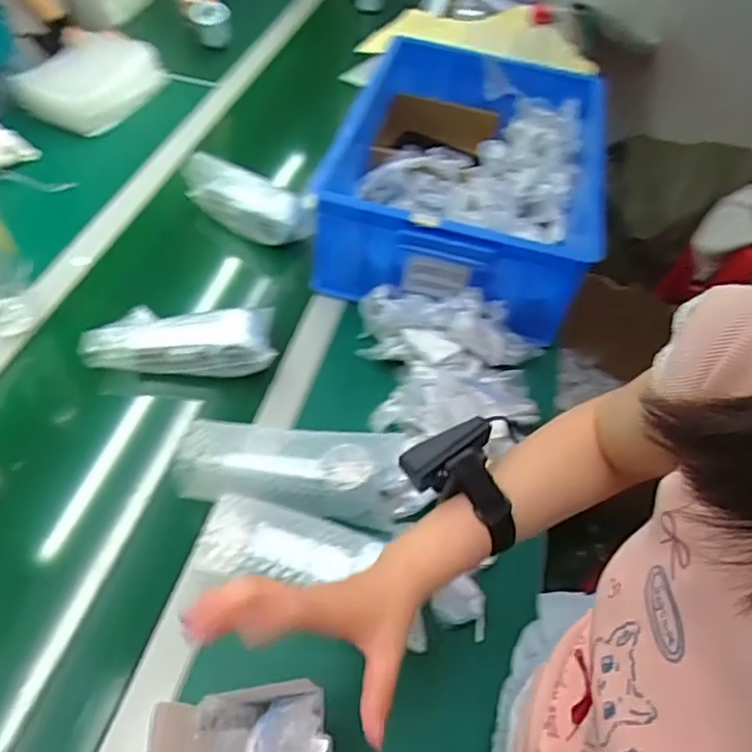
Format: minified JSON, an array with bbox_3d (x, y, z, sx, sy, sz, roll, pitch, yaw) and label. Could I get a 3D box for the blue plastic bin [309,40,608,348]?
[{"bbox_3d":[0.132,-0.294,0.895,0.365,0.151,0.462,14,52,5],"label":"blue plastic bin"}]

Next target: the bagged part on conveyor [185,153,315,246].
[{"bbox_3d":[-0.190,-0.262,0.922,0.220,0.071,0.079,24,53,13],"label":"bagged part on conveyor"}]

